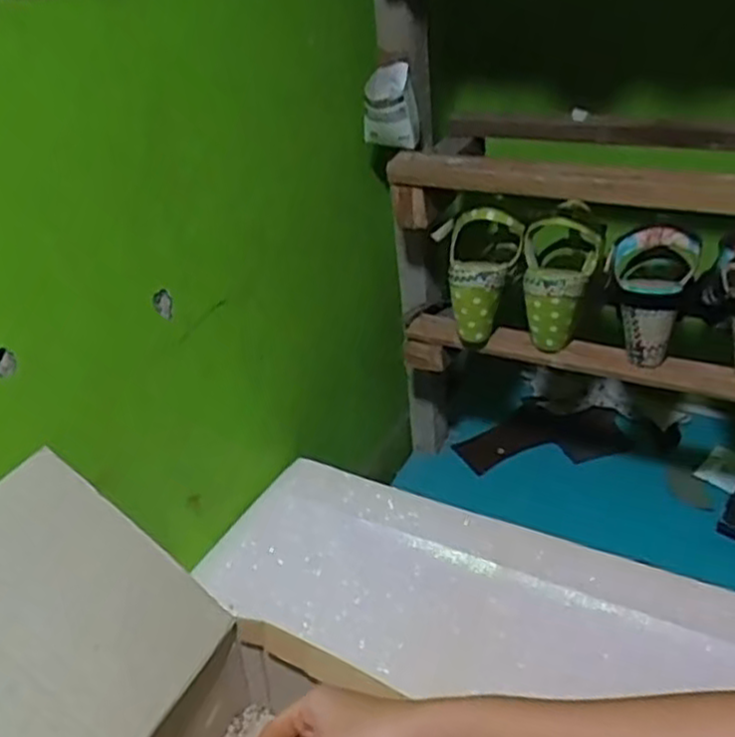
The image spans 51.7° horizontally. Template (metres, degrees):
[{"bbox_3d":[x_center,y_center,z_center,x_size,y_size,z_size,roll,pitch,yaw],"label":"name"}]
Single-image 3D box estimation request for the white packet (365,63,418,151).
[{"bbox_3d":[0.023,-0.275,0.798,0.054,0.080,0.049,-4,32,3],"label":"white packet"}]

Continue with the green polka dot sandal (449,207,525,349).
[{"bbox_3d":[0.128,-0.100,0.819,0.078,0.137,0.071,-2,32,6],"label":"green polka dot sandal"}]

